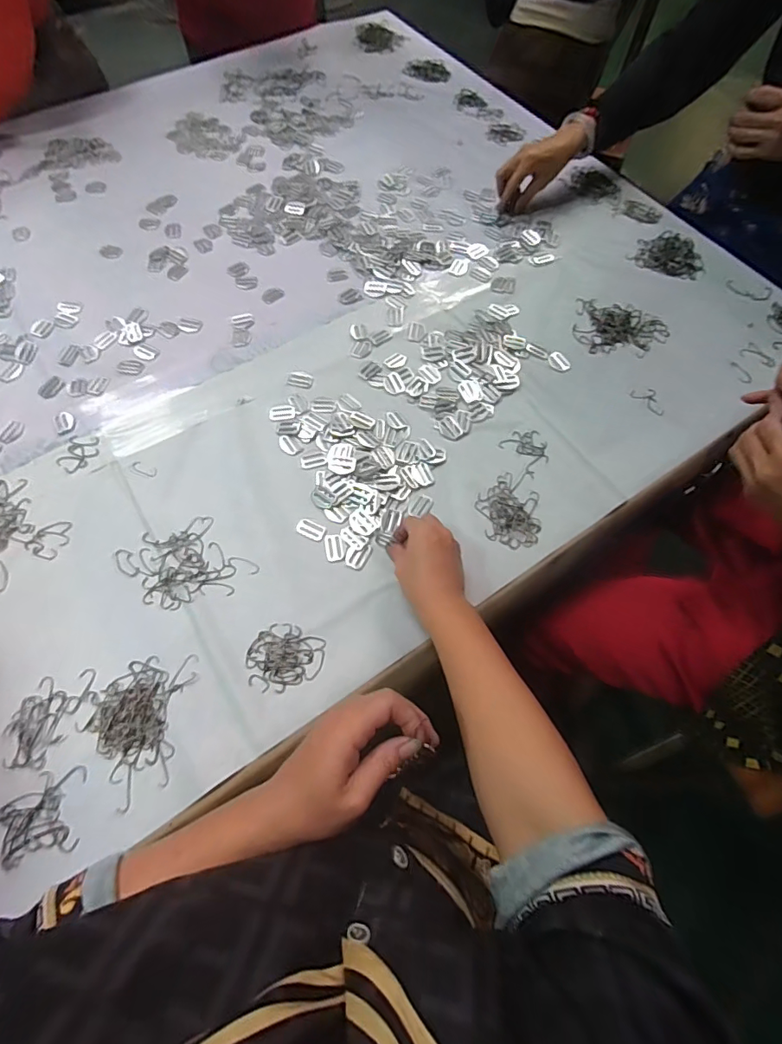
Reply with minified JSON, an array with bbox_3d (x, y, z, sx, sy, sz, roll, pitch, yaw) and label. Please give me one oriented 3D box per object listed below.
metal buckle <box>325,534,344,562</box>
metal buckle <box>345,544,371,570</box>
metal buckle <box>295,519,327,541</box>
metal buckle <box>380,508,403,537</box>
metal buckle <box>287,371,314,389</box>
[{"bbox_3d":[-0.064,0.028,0.544,0.020,0.004,0.031,-10,64,-5],"label":"metal buckle"},{"bbox_3d":[-0.037,0.037,0.539,0.022,0.004,0.030,24,66,12],"label":"metal buckle"},{"bbox_3d":[-0.092,0.008,0.554,0.034,0.004,0.021,25,66,12],"label":"metal buckle"},{"bbox_3d":[0.000,0.000,0.564,0.022,0.004,0.035,13,65,6],"label":"metal buckle"},{"bbox_3d":[-0.120,-0.189,0.643,0.033,0.004,0.023,10,64,5],"label":"metal buckle"}]

